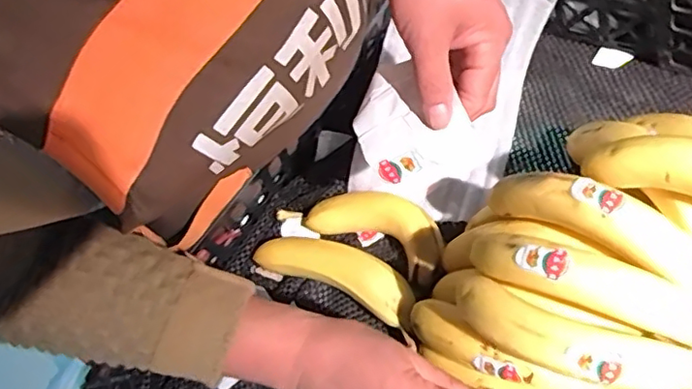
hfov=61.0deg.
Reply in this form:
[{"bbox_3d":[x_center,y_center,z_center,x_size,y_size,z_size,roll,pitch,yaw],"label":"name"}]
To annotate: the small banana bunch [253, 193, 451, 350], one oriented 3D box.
[{"bbox_3d":[0.007,0.046,0.553,0.168,0.038,0.111,21,74,34],"label":"small banana bunch"}]

